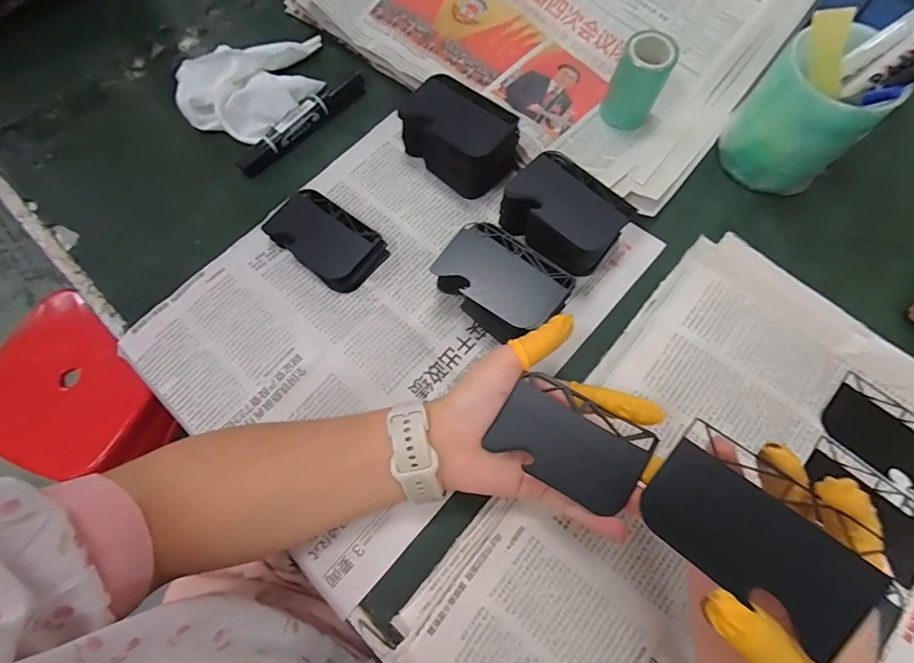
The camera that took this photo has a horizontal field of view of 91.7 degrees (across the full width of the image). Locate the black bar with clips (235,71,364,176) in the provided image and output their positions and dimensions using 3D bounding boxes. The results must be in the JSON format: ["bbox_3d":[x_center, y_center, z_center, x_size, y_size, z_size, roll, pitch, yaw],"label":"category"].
[{"bbox_3d":[-0.139,-0.191,0.403,0.022,0.014,0.139,38,76,13],"label":"black bar with clips"}]

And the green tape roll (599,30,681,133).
[{"bbox_3d":[0.153,-0.210,0.376,0.039,0.065,0.034,35,75,12],"label":"green tape roll"}]

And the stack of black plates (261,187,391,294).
[{"bbox_3d":[-0.107,-0.076,0.361,0.089,0.017,0.055,36,76,12],"label":"stack of black plates"}]

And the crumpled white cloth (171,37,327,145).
[{"bbox_3d":[-0.193,-0.229,0.414,0.129,0.025,0.098,-13,71,-3],"label":"crumpled white cloth"}]

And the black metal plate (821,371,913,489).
[{"bbox_3d":[0.306,0.074,0.313,0.084,0.004,0.052,41,77,14],"label":"black metal plate"}]

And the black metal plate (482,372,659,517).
[{"bbox_3d":[0.065,0.064,0.257,0.083,0.009,0.051,30,74,11],"label":"black metal plate"}]

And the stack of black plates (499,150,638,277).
[{"bbox_3d":[0.079,-0.088,0.344,0.087,0.044,0.067,42,77,14],"label":"stack of black plates"}]

